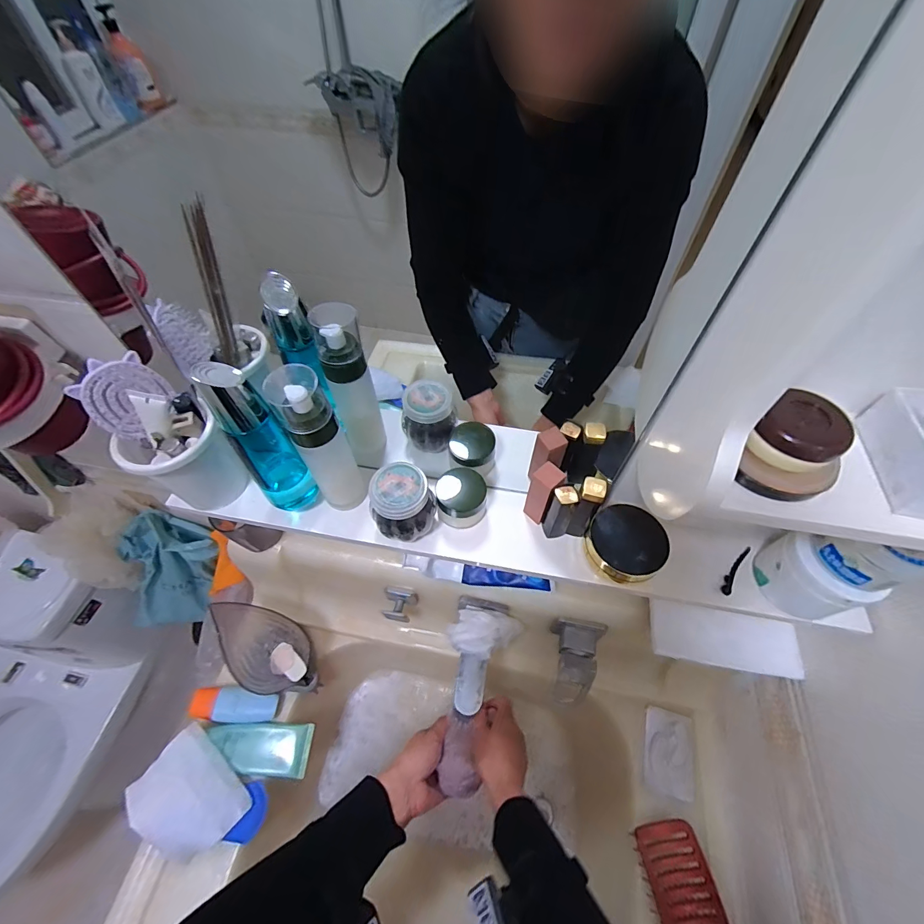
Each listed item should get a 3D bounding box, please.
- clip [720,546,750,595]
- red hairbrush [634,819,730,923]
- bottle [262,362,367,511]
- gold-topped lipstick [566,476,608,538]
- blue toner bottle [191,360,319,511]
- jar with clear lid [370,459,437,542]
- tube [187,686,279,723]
[{"bbox_3d":[0.263,0.104,0.387,0.009,0.006,0.060,35,64,21],"label":"clip"},{"bbox_3d":[0.260,0.537,0.415,0.067,0.032,0.250,-10,57,-6],"label":"red hairbrush"},{"bbox_3d":[-0.125,-0.013,0.367,0.040,0.180,0.039,-30,61,-18],"label":"bottle"},{"bbox_3d":[0.116,0.046,0.383,0.022,0.086,0.020,26,60,17],"label":"gold-topped lipstick"},{"bbox_3d":[-0.178,-0.014,0.362,0.045,0.183,0.042,-31,62,-19],"label":"blue toner bottle"},{"bbox_3d":[-0.055,0.042,0.393,0.056,0.072,0.054,0,56,0],"label":"jar with clear lid"},{"bbox_3d":[-0.317,0.338,0.560,0.114,0.030,0.040,10,56,-8],"label":"tube"}]

